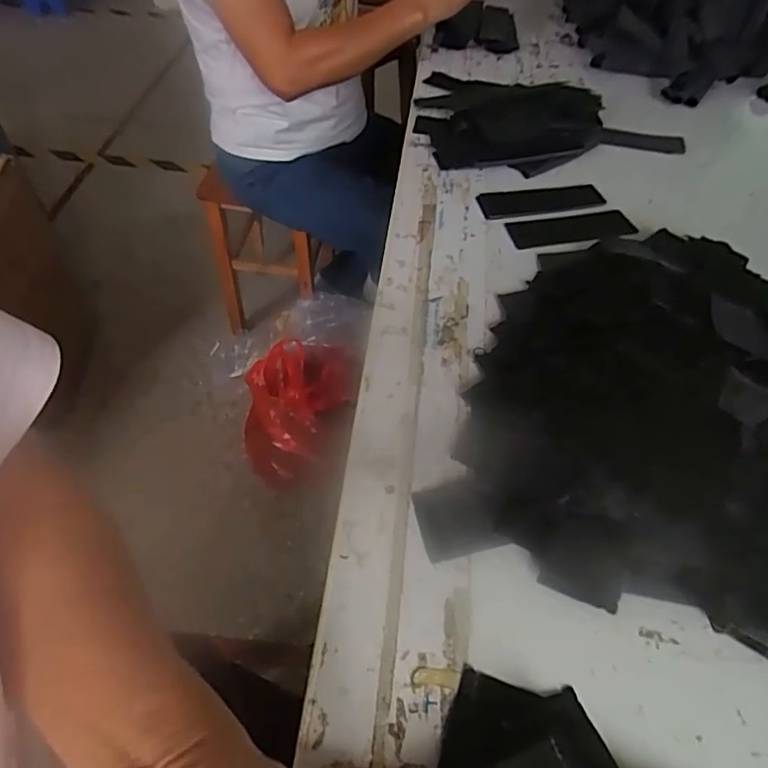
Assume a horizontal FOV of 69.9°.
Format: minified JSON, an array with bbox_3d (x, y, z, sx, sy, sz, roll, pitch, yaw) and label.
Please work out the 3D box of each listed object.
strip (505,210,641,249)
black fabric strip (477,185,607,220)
[{"bbox_3d":[0.216,-0.180,0.636,0.152,0.004,0.051,-9,53,-10],"label":"strip"},{"bbox_3d":[0.192,-0.222,0.668,0.154,0.004,0.053,-8,53,-9],"label":"black fabric strip"}]

